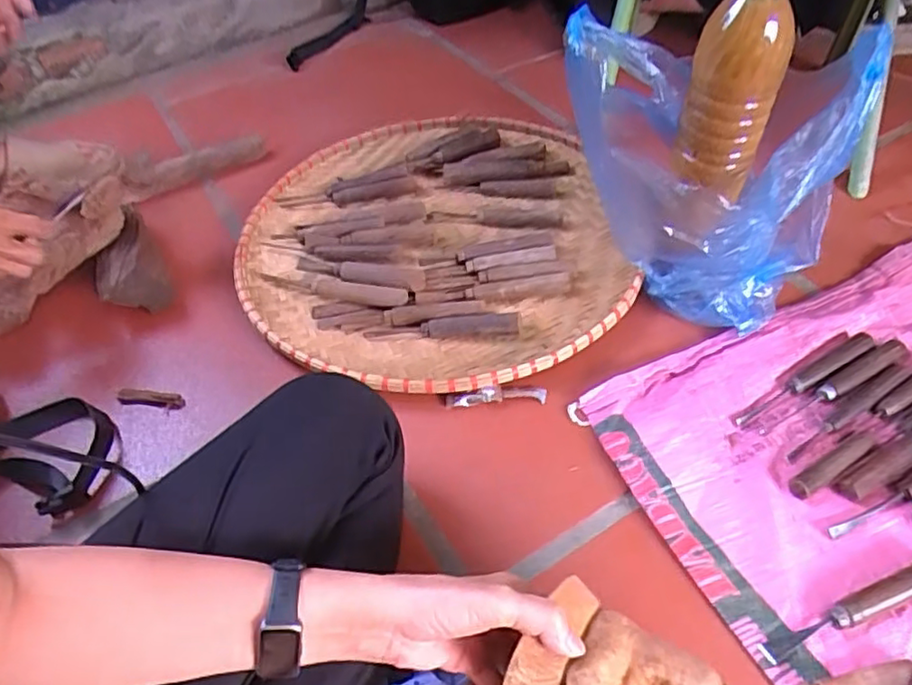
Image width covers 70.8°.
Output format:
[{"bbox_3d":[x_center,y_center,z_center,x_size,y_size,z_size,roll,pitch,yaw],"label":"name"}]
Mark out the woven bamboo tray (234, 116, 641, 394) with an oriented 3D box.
[{"bbox_3d":[-0.037,-0.147,0.832,0.467,0.049,0.522,-5,47,0],"label":"woven bamboo tray"}]

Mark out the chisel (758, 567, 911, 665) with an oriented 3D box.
[{"bbox_3d":[0.317,0.206,0.500,0.179,0.014,0.020,-18,49,-12],"label":"chisel"}]

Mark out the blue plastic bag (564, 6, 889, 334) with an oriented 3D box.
[{"bbox_3d":[0.254,-0.194,0.689,0.274,0.267,0.216,20,52,21],"label":"blue plastic bag"}]

